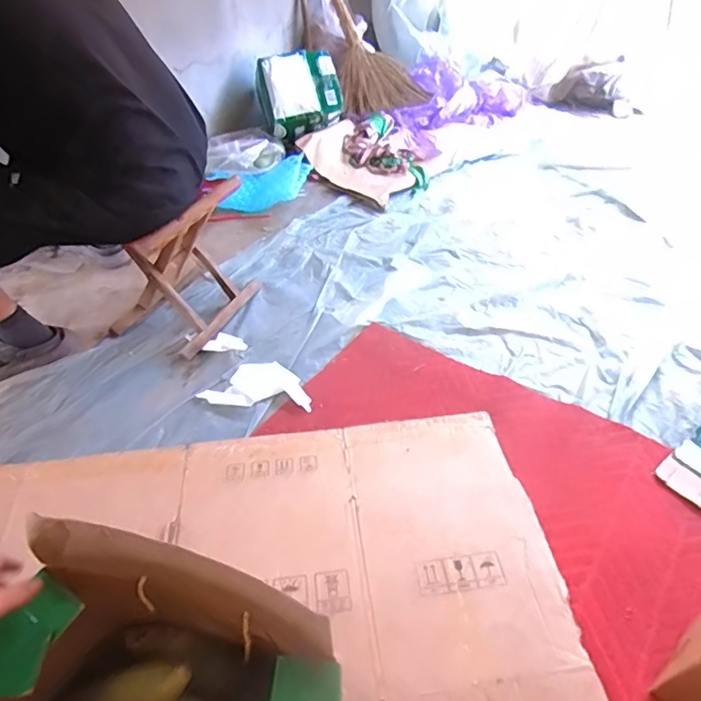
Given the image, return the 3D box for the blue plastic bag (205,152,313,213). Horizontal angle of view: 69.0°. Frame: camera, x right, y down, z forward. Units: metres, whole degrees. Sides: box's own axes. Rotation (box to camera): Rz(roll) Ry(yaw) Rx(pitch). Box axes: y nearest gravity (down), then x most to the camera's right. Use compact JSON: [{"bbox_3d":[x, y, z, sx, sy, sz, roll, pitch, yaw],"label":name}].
[{"bbox_3d":[-0.294,-0.555,1.702,0.336,0.085,0.267,-8,44,-7],"label":"blue plastic bag"}]

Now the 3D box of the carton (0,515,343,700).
[{"bbox_3d":[-0.205,0.378,0.563,0.383,0.306,0.214,6,44,7],"label":"carton"}]

